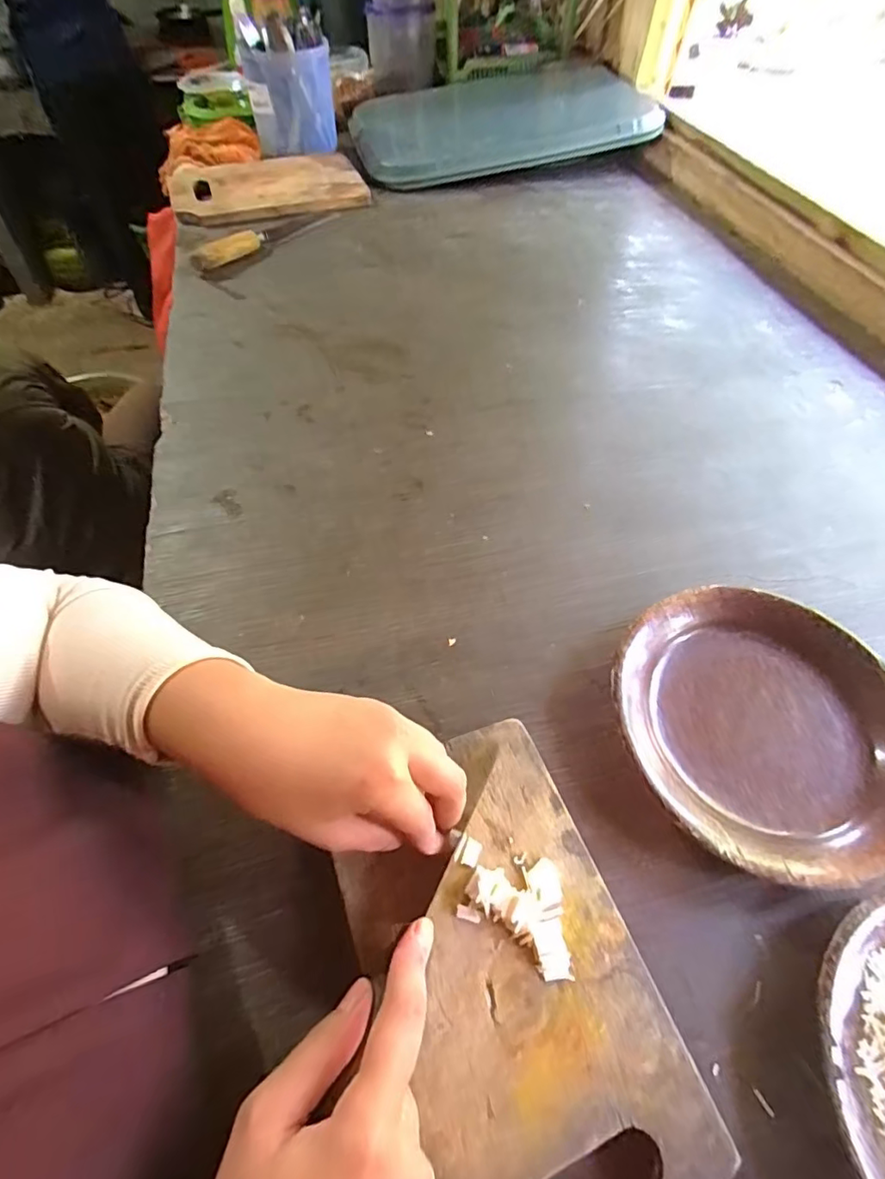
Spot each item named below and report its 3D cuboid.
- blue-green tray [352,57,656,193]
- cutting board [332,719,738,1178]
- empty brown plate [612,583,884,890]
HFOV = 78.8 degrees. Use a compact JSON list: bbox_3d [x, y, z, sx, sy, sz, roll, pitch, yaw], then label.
[{"bbox_3d":[0.092,-0.887,1.012,0.532,0.034,0.389,-16,57,-4],"label":"blue-green tray"},{"bbox_3d":[0.033,0.190,0.265,0.130,0.013,0.230,-17,56,-13],"label":"cutting board"},{"bbox_3d":[0.204,0.085,0.349,0.180,0.030,0.183,0,54,-1],"label":"empty brown plate"}]

